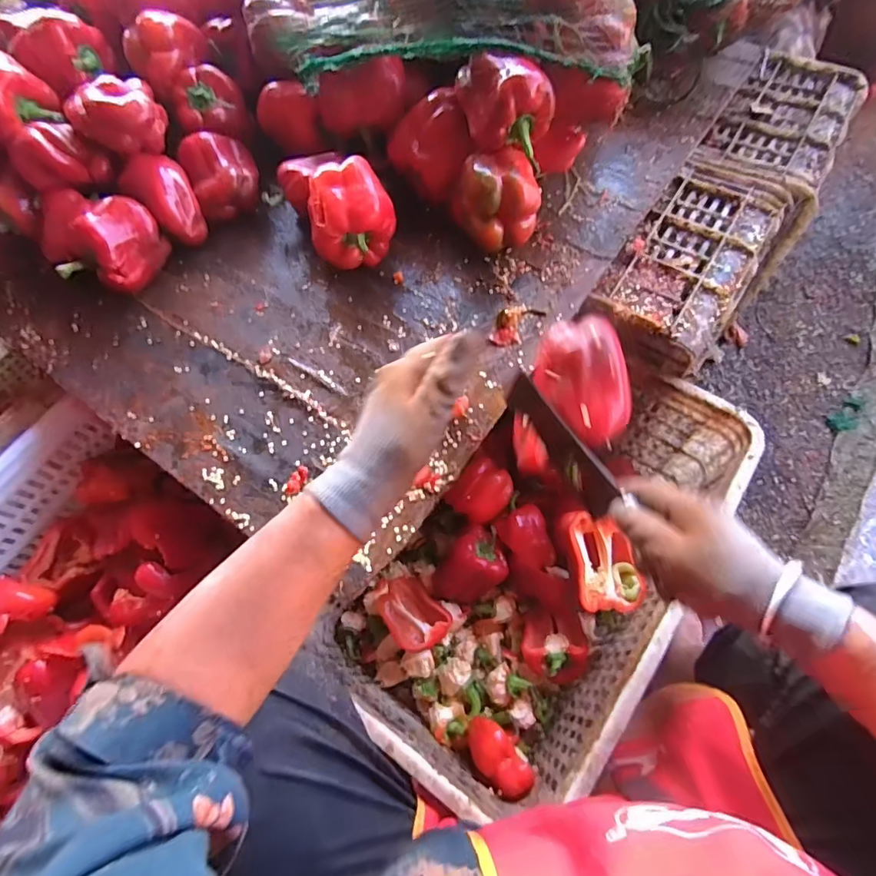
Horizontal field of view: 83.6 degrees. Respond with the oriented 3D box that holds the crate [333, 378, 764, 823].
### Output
[{"bbox_3d":[0.124,0.146,0.646,0.302,0.258,0.511,35,72,17],"label":"crate"}]

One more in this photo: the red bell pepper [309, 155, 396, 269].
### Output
[{"bbox_3d":[-0.100,-0.256,0.568,0.092,0.087,0.077,-12,65,-2],"label":"red bell pepper"}]

